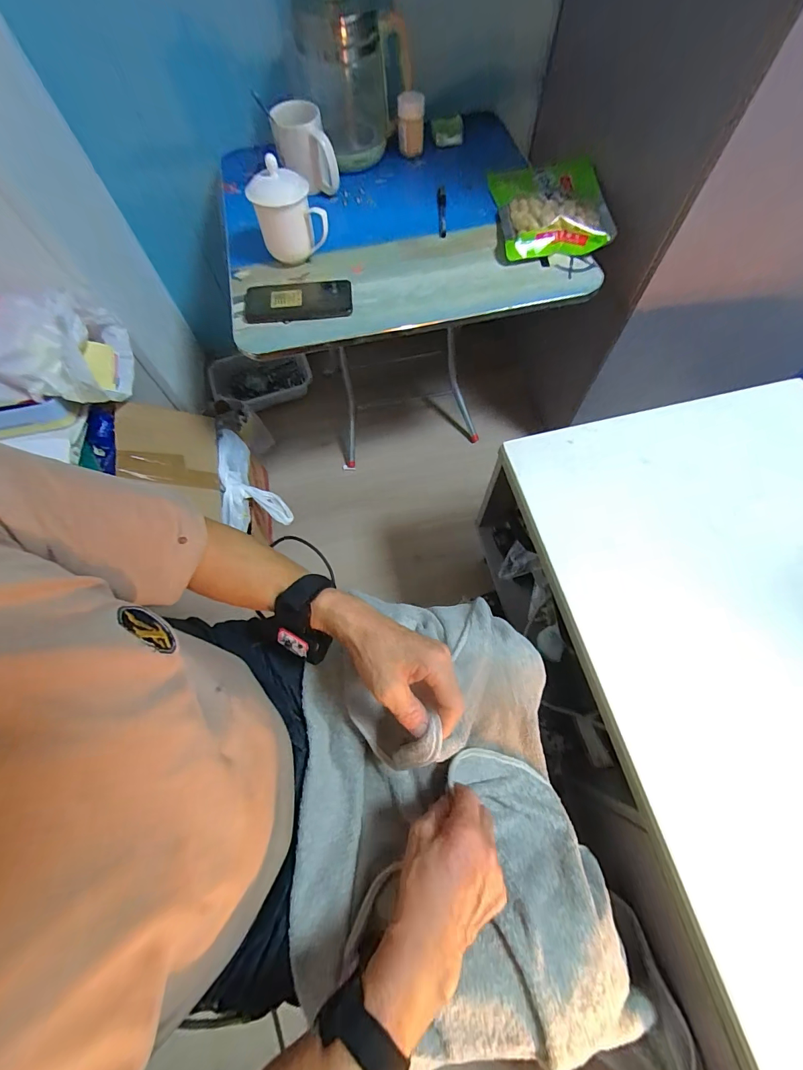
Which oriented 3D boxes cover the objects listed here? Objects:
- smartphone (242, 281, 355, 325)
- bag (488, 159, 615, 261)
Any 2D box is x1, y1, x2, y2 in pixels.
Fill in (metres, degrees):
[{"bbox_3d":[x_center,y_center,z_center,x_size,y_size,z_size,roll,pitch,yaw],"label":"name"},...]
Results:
[{"bbox_3d":[-0.160,-0.363,0.608,0.162,0.015,0.079,-9,67,-1],"label":"smartphone"},{"bbox_3d":[0.249,-0.567,0.662,0.174,0.045,0.259,-2,67,2],"label":"bag"}]

